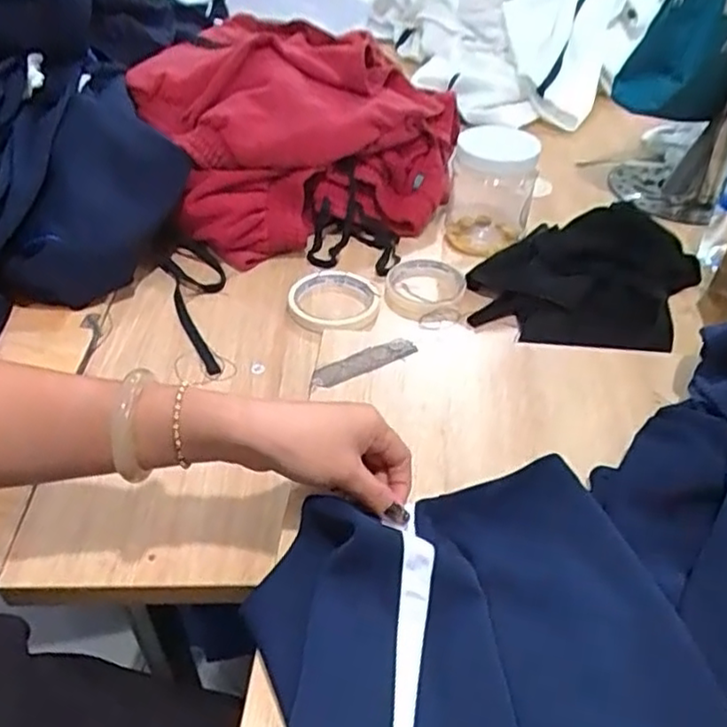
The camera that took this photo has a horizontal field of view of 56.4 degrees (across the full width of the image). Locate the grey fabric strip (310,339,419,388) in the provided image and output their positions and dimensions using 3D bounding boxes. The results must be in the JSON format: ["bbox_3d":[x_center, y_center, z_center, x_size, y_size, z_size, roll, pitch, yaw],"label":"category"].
[{"bbox_3d":[0.001,-0.001,0.592,0.098,0.006,0.024,-22,54,-22],"label":"grey fabric strip"}]

